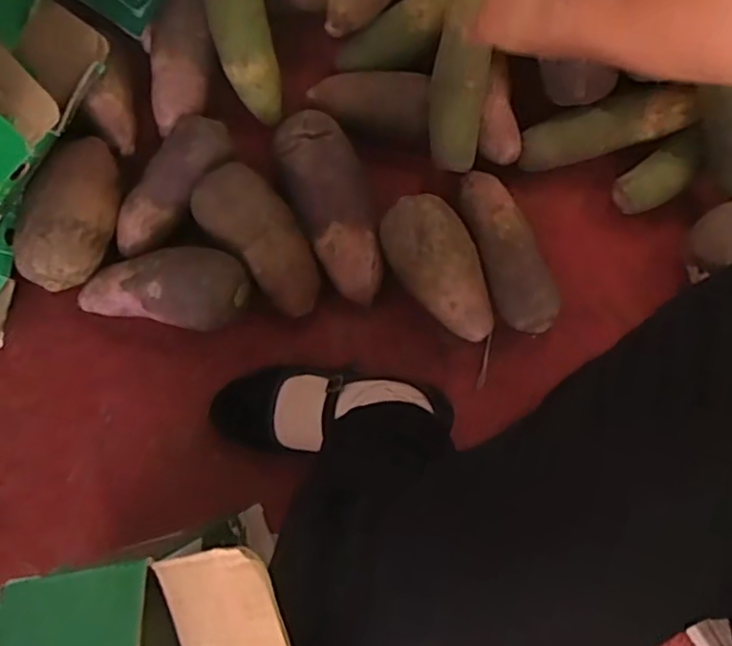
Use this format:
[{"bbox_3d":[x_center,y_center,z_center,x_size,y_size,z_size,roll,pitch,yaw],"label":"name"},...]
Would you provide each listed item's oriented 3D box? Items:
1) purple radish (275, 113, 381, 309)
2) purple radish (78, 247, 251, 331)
[{"bbox_3d":[-0.032,-0.120,0.680,0.079,0.067,0.201,-25,80,-3],"label":"purple radish"},{"bbox_3d":[-0.206,-0.040,0.675,0.176,0.072,0.081,11,80,3],"label":"purple radish"}]

